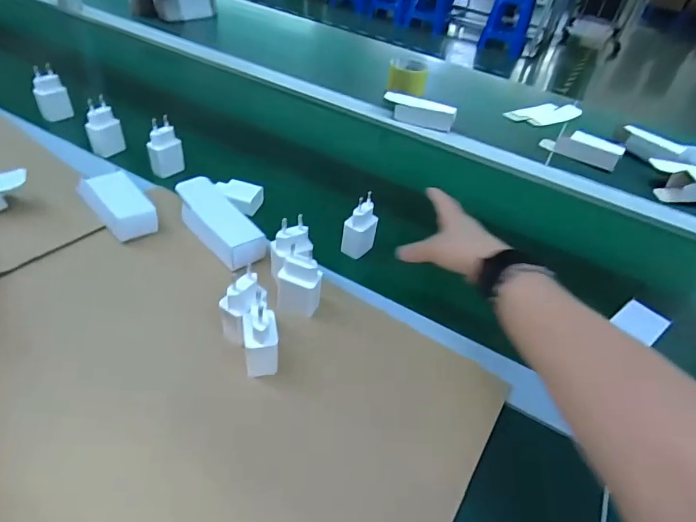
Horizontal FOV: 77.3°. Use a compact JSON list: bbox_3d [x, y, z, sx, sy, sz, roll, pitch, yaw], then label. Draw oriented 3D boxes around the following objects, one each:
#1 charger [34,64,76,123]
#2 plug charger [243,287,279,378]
[{"bbox_3d":[-0.465,-0.261,0.681,0.043,0.074,0.030,-22,50,-24],"label":"charger"},{"bbox_3d":[-0.075,0.064,0.373,0.029,0.074,0.032,-9,45,-12],"label":"plug charger"}]

